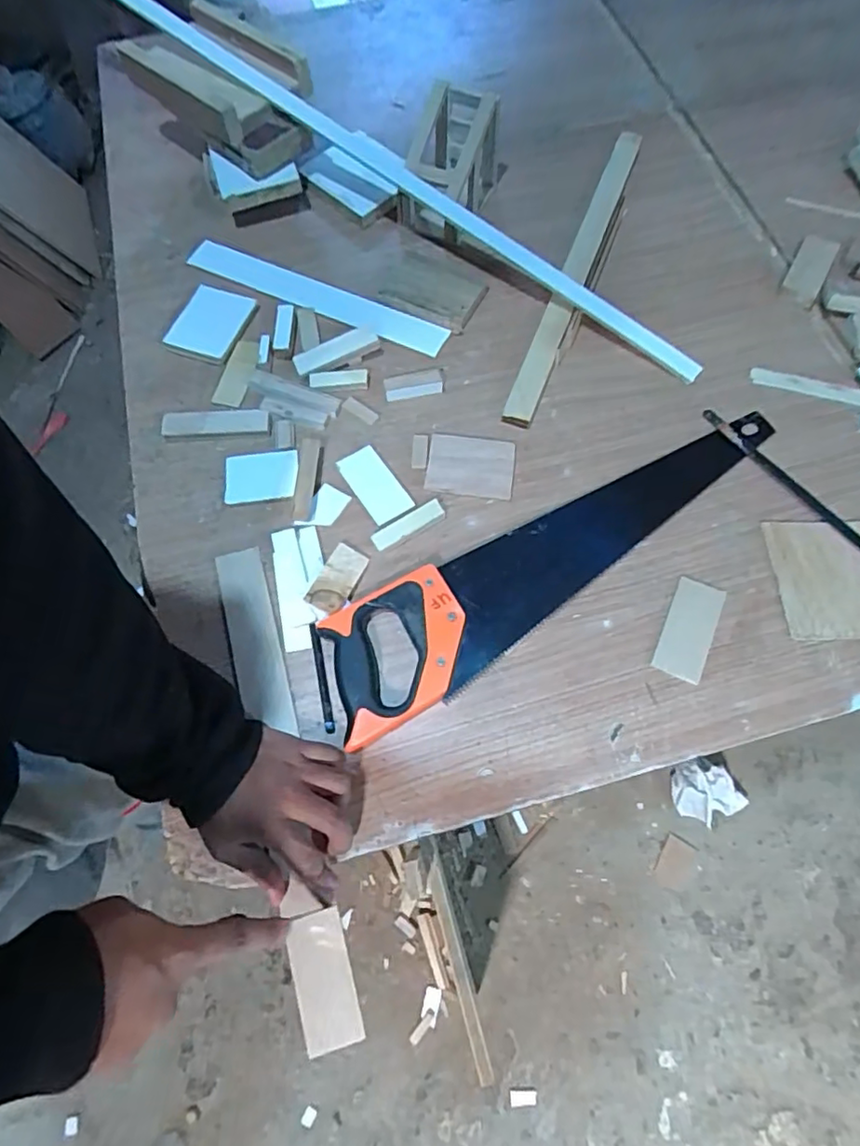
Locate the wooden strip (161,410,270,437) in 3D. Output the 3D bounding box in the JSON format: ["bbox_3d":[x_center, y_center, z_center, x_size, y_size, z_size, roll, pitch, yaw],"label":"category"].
[{"bbox_3d":[-0.230,-0.160,0.631,0.114,0.010,0.030,-2,68,0],"label":"wooden strip"}]

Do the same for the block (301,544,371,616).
[{"bbox_3d":[-0.086,0.006,0.557,0.034,0.014,0.068,26,71,11],"label":"block"}]

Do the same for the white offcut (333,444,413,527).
[{"bbox_3d":[-0.057,-0.090,0.605,0.043,0.006,0.090,-33,67,-12],"label":"white offcut"}]

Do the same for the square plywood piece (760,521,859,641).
[{"bbox_3d":[0.392,0.004,0.559,0.124,0.011,0.118,-3,68,3],"label":"square plywood piece"}]

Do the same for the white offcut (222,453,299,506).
[{"bbox_3d":[-0.176,-0.101,0.613,0.075,0.010,0.056,-3,68,0],"label":"white offcut"}]

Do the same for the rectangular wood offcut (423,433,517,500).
[{"bbox_3d":[0.042,-0.111,0.608,0.087,0.005,0.070,7,69,4],"label":"rectangular wood offcut"}]

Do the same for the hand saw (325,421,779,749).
[{"bbox_3d":[0.139,-0.012,0.560,0.501,0.022,0.113,-26,73,-11],"label":"hand saw"}]

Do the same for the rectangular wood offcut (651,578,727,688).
[{"bbox_3d":[0.236,0.050,0.536,0.044,0.004,0.096,24,71,10],"label":"rectangular wood offcut"}]

